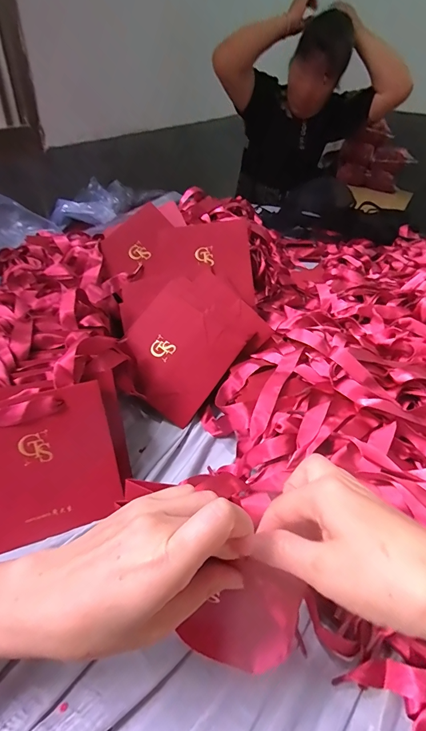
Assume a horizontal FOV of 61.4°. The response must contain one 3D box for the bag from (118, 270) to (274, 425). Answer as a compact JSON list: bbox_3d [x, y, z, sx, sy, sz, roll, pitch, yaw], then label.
[{"bbox_3d":[-0.031,-0.039,0.494,0.150,0.039,0.199,41,75,12],"label":"bag"}]

